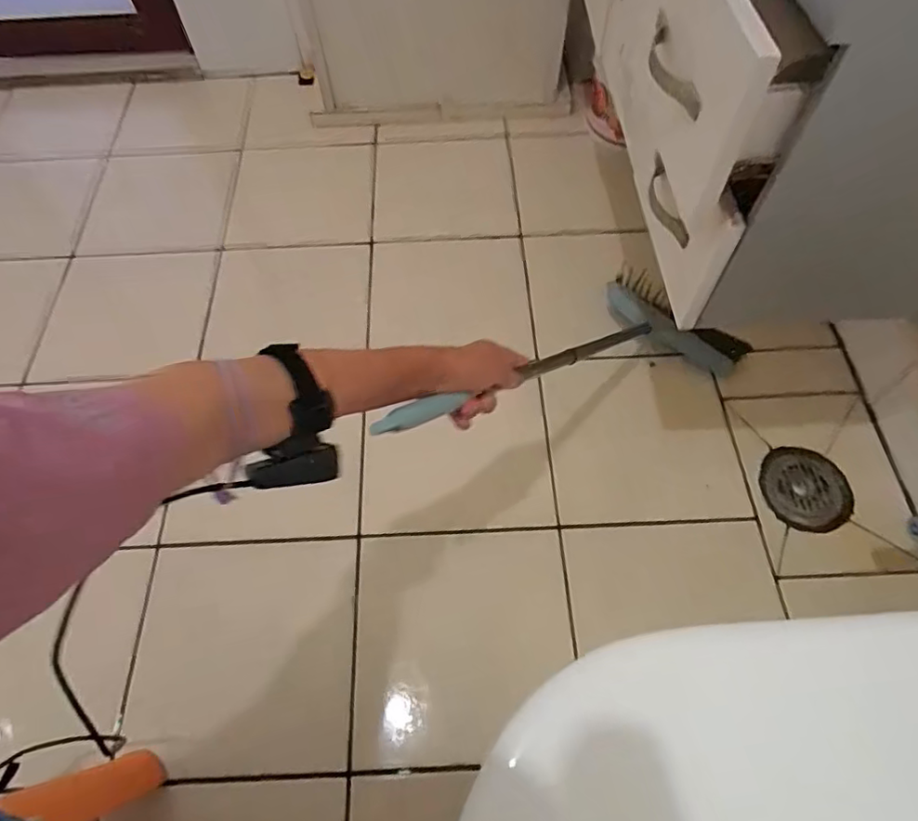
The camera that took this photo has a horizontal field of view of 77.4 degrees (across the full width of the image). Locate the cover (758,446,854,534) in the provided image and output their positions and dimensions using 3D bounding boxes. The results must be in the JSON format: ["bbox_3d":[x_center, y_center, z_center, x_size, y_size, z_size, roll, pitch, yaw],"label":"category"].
[{"bbox_3d":[0.546,0.124,0.902,0.135,0.012,0.147,25,65,15],"label":"cover"}]

